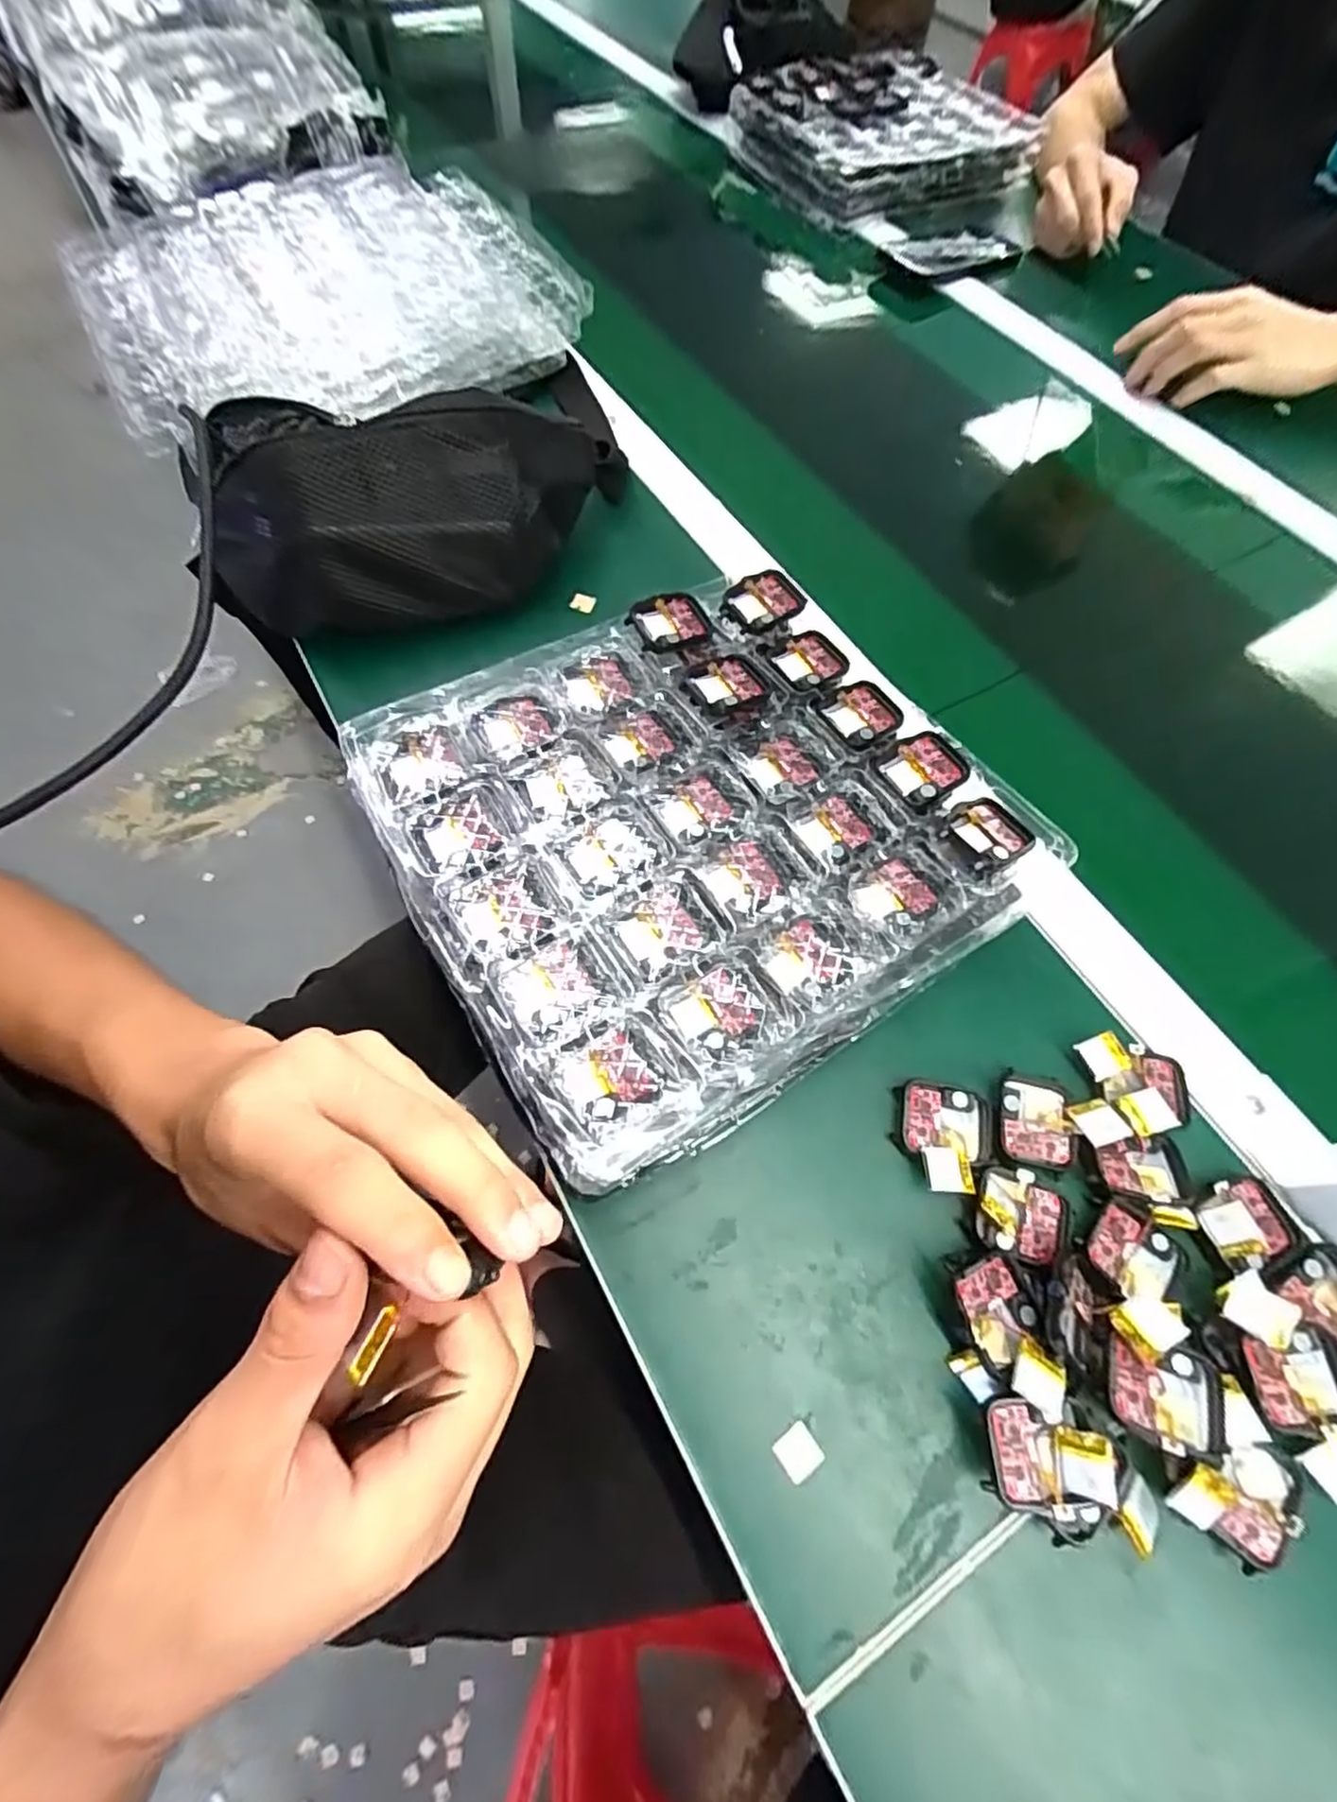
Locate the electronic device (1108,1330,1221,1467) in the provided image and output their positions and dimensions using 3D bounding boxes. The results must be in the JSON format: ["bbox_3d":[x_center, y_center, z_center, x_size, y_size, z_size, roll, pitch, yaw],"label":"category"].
[{"bbox_3d":[0.203,0.201,0.274,0.038,0.011,0.036,19,66,8],"label":"electronic device"}]

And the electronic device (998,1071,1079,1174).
[{"bbox_3d":[0.181,0.109,0.331,0.036,0.004,0.045,11,65,4],"label":"electronic device"}]

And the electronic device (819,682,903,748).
[{"bbox_3d":[0.110,-0.107,0.382,0.039,0.004,0.037,-32,70,-16],"label":"electronic device"}]

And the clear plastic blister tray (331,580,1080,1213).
[{"bbox_3d":[0.014,-0.046,0.349,0.282,0.022,0.261,-30,69,-14],"label":"clear plastic blister tray"}]

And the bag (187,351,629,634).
[{"bbox_3d":[-0.168,-0.268,0.449,0.301,0.095,0.130,-21,67,-10],"label":"bag"}]

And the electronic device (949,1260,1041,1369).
[{"bbox_3d":[0.139,0.174,0.284,0.039,0.010,0.038,-4,67,-24],"label":"electronic device"}]

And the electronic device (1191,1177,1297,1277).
[{"bbox_3d":[0.271,0.148,0.313,0.046,0.011,0.034,-19,67,-9],"label":"electronic device"}]

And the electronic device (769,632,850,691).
[{"bbox_3d":[0.085,-0.143,0.400,0.040,0.004,0.041,-26,68,-14],"label":"electronic device"}]

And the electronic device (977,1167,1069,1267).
[{"bbox_3d":[0.164,0.144,0.309,0.040,0.010,0.037,17,66,7],"label":"electronic device"}]

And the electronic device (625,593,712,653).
[{"bbox_3d":[0.001,-0.164,0.399,0.045,0.016,0.033,-24,68,-13],"label":"electronic device"}]

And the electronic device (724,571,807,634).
[{"bbox_3d":[0.060,-0.185,0.415,0.044,0.013,0.032,-23,67,-13],"label":"electronic device"}]

